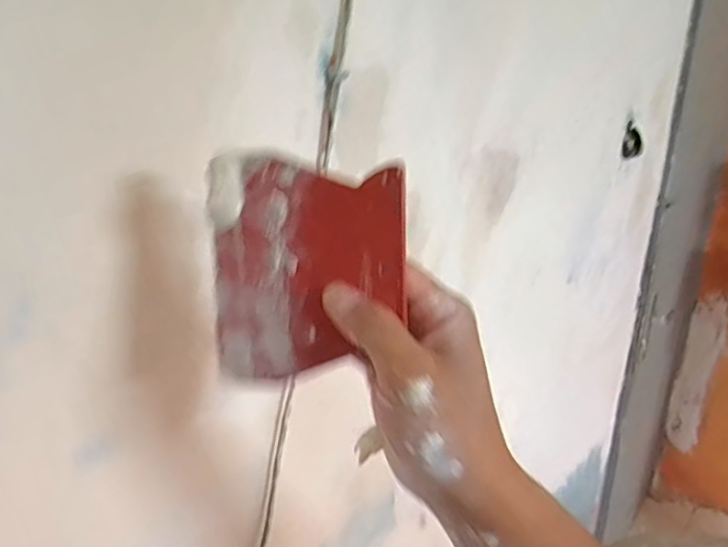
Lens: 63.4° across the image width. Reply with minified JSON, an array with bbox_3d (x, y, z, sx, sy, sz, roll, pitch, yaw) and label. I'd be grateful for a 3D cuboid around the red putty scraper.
[{"bbox_3d":[-0.030,-0.004,0.308,0.105,0.116,0.005,-1,4,16],"label":"red putty scraper"}]

